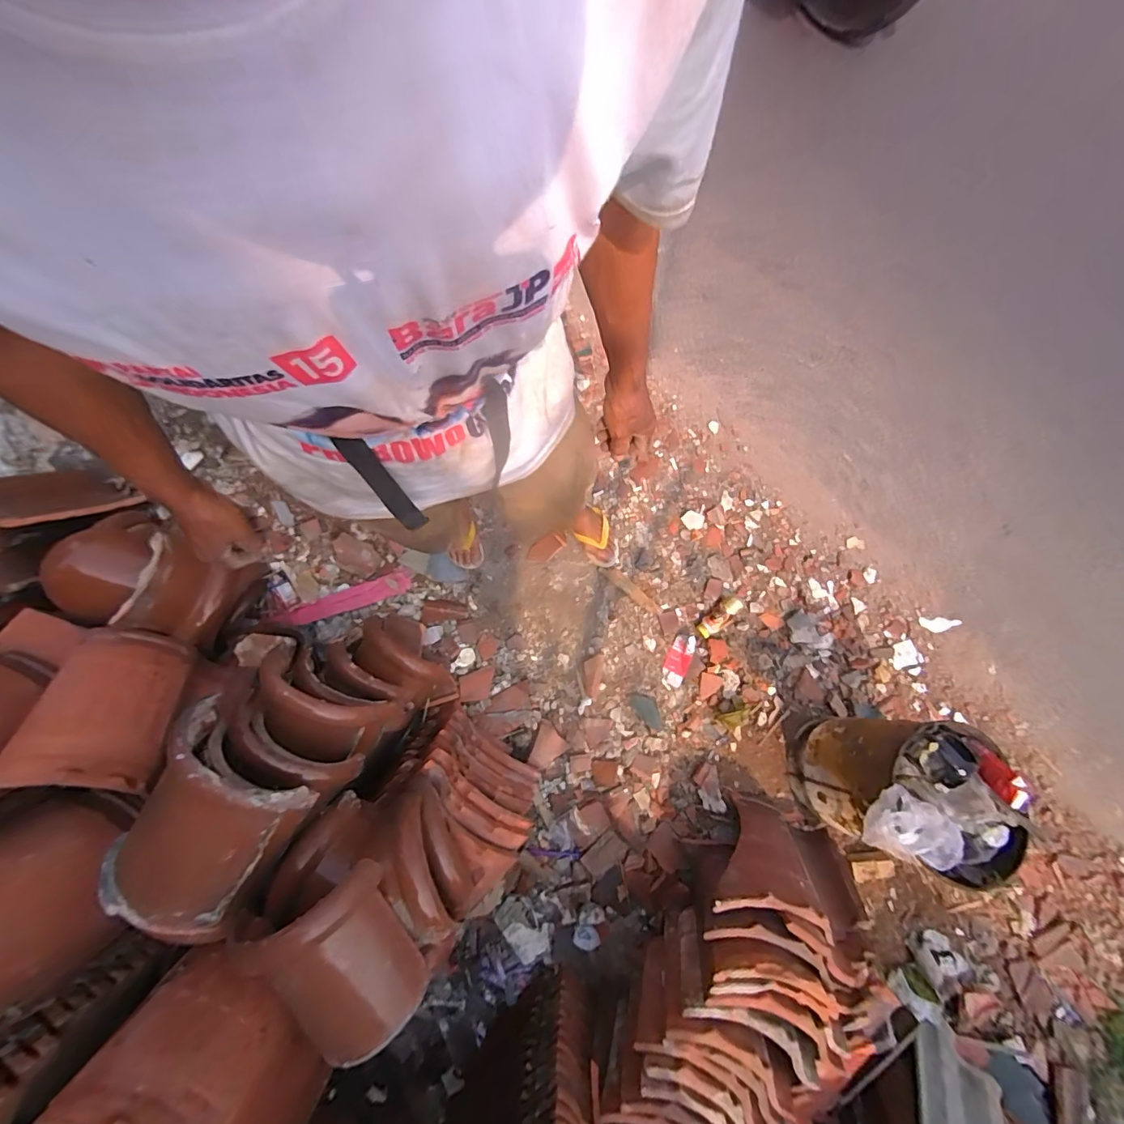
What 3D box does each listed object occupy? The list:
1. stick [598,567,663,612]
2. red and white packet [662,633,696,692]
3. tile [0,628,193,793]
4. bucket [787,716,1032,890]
[{"bbox_3d":[0.188,0.072,1.301,0.196,0.009,0.038,39,85,3],"label":"stick"},{"bbox_3d":[0.305,0.263,1.258,0.059,0.016,0.143,21,85,1],"label":"red and white packet"},{"bbox_3d":[-0.838,0.269,0.886,0.083,0.196,0.311,-43,40,25],"label":"tile"},{"bbox_3d":[0.688,0.457,1.003,0.244,0.402,0.251,0,84,-1],"label":"bucket"}]

